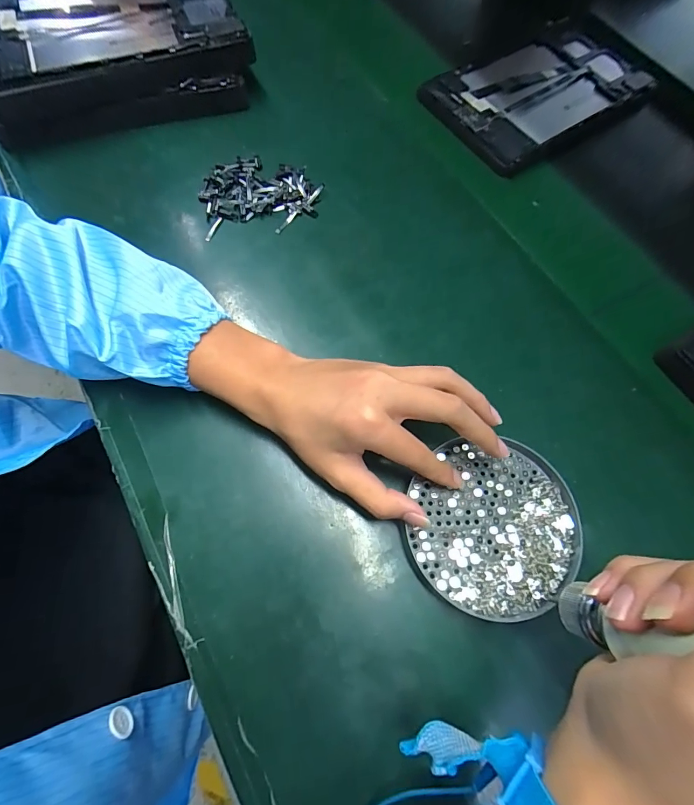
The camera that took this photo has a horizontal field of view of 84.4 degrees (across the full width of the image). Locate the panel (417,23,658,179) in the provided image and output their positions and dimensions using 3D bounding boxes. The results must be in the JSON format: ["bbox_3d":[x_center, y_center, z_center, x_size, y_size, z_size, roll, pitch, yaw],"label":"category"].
[{"bbox_3d":[0.227,-0.364,0.444,0.255,0.012,0.161,-31,73,-14],"label":"panel"}]

